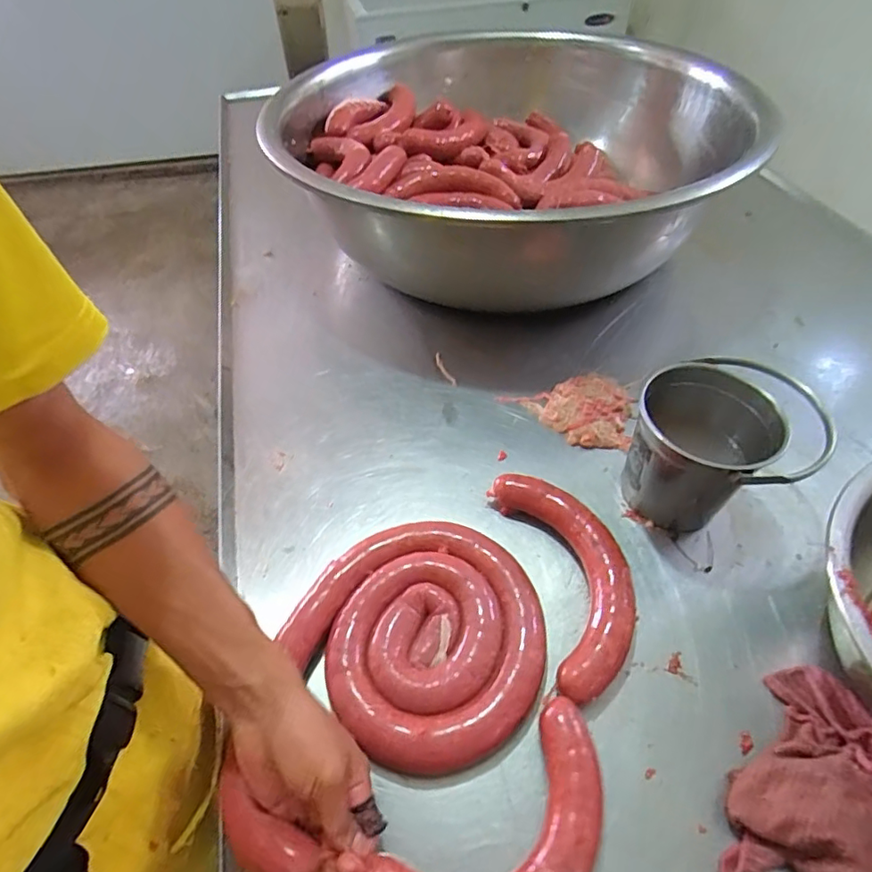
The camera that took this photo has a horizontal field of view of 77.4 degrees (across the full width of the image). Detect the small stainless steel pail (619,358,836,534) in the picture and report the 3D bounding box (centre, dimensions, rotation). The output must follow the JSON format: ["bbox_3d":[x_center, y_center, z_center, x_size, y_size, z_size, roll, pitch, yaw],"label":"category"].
[{"bbox_3d":[0.283,0.014,0.570,0.154,0.135,0.146,-2,51,2],"label":"small stainless steel pail"}]

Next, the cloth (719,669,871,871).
[{"bbox_3d":[0.305,0.267,0.416,0.130,0.054,0.182,21,55,20],"label":"cloth"}]

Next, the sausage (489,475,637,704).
[{"bbox_3d":[0.137,0.135,0.546,0.108,0.043,0.237,-11,51,-5],"label":"sausage"}]

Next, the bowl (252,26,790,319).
[{"bbox_3d":[0.099,-0.430,0.913,0.702,0.247,0.676,-2,51,2],"label":"bowl"}]

